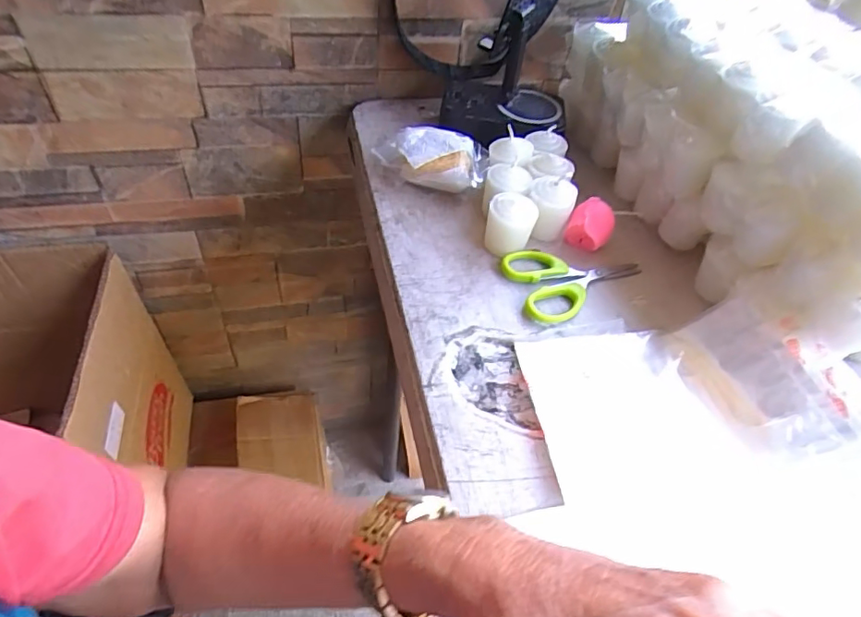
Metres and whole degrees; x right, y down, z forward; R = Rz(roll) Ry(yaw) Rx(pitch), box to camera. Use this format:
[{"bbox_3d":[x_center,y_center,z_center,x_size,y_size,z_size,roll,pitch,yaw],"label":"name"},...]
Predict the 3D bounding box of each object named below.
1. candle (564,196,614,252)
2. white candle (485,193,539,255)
[{"bbox_3d":[0.130,-0.066,0.438,0.034,0.035,0.032,22,50,13],"label":"candle"},{"bbox_3d":[0.063,-0.066,0.424,0.036,0.043,0.034,15,48,7],"label":"white candle"}]

